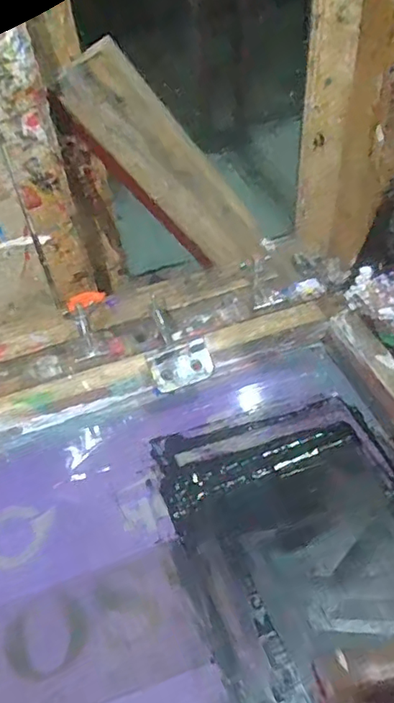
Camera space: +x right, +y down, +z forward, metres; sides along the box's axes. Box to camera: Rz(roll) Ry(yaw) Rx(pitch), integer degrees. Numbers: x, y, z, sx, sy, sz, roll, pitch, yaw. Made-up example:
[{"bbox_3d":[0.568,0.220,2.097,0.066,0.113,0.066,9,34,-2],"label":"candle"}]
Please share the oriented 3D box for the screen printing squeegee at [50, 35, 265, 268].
[{"bbox_3d":[-0.036,-0.212,0.662,0.115,0.320,0.019,-8,57,36],"label":"screen printing squeegee"}]

